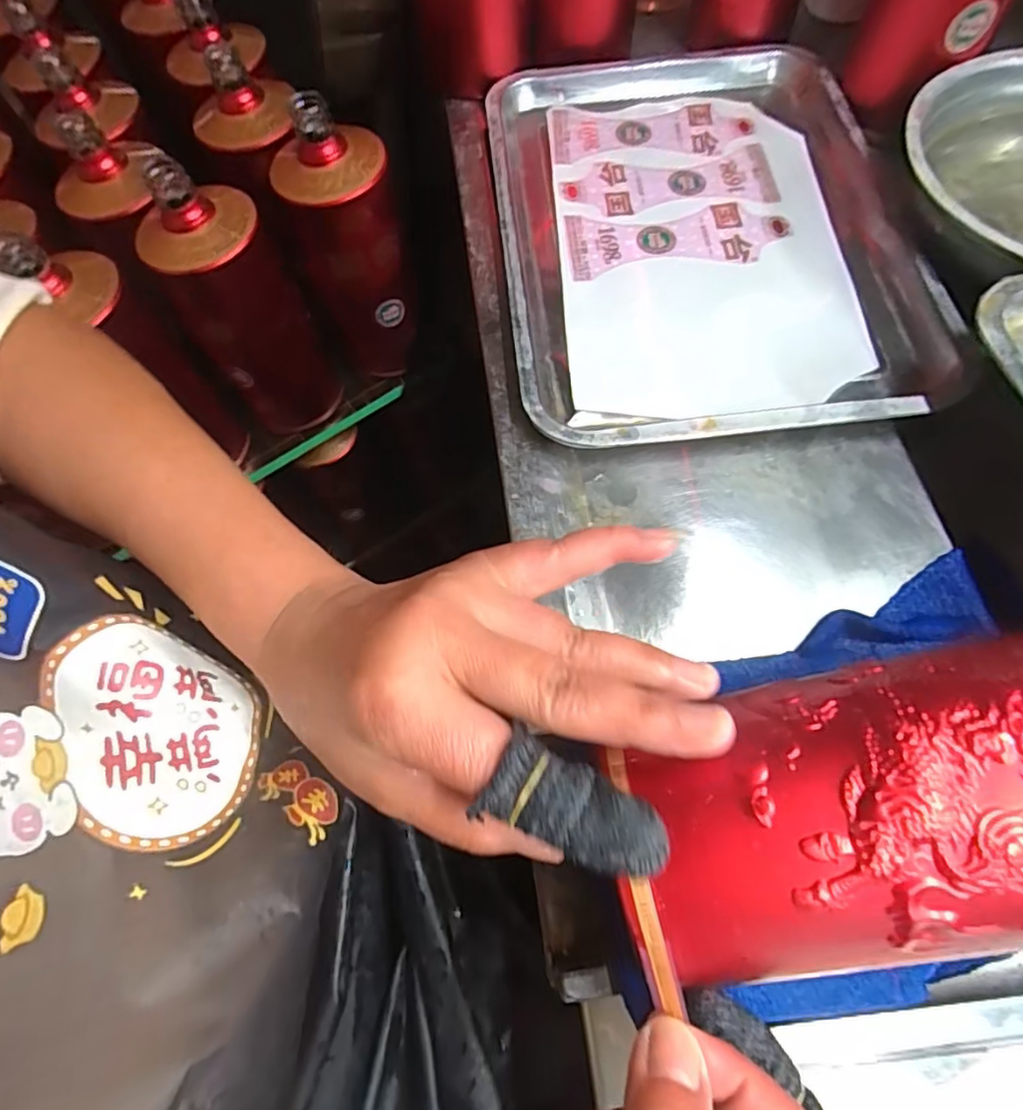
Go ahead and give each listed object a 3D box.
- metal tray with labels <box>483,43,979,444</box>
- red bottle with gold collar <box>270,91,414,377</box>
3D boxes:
[{"bbox_3d":[0.122,-0.222,0.394,0.256,0.027,0.338,-7,67,2],"label":"metal tray with labels"},{"bbox_3d":[-0.122,-0.238,0.464,0.080,0.188,0.085,-18,67,-3],"label":"red bottle with gold collar"}]

